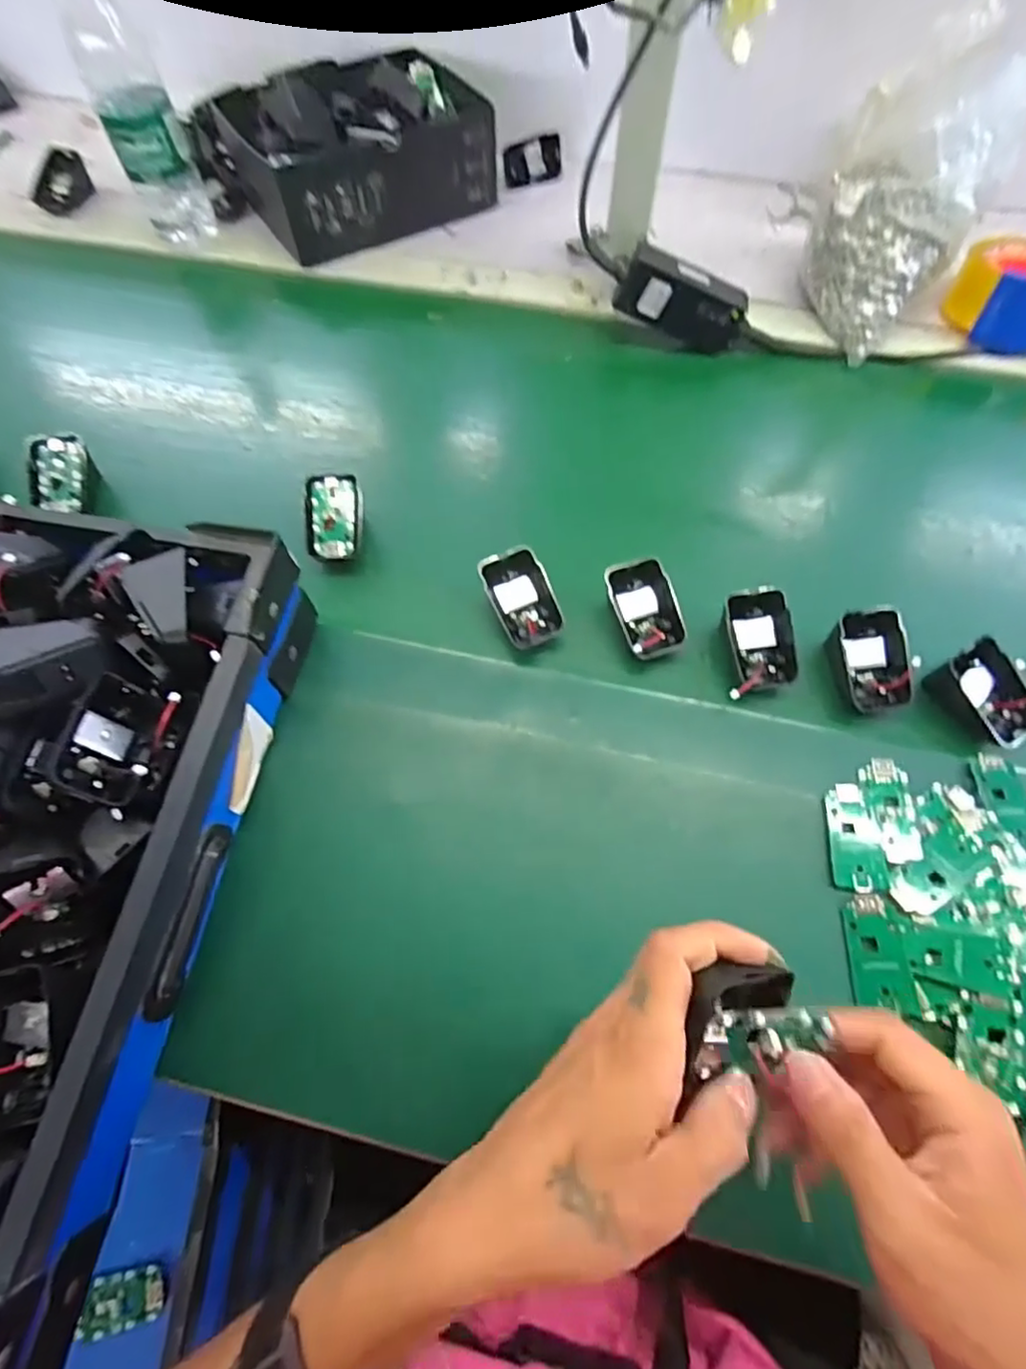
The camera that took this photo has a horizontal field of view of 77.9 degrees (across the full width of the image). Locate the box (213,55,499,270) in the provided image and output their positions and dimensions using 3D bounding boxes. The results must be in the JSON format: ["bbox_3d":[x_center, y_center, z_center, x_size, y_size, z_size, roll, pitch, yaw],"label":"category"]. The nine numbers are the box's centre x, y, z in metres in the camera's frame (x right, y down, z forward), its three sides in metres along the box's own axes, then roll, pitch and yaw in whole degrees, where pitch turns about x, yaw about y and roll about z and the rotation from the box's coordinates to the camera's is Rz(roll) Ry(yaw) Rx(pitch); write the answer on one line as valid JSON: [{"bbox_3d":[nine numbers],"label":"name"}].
[{"bbox_3d":[-0.158,-0.568,0.676,0.244,0.089,0.175,-27,67,-12],"label":"box"}]

